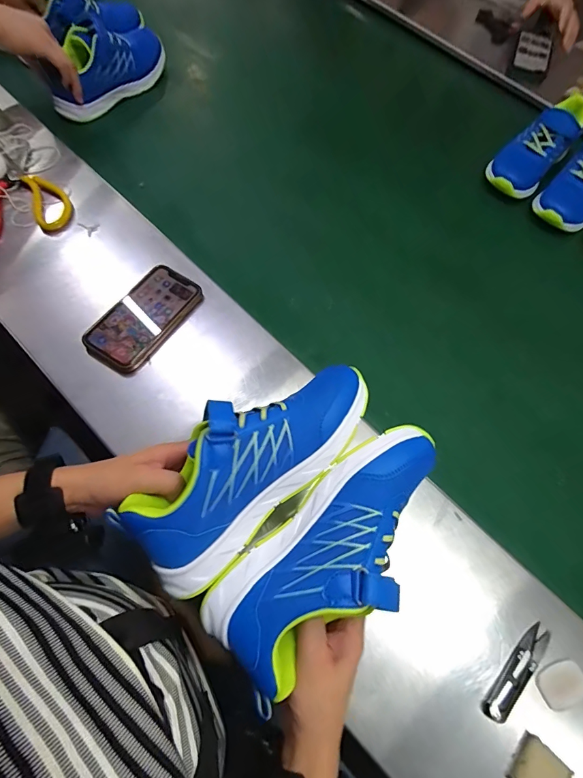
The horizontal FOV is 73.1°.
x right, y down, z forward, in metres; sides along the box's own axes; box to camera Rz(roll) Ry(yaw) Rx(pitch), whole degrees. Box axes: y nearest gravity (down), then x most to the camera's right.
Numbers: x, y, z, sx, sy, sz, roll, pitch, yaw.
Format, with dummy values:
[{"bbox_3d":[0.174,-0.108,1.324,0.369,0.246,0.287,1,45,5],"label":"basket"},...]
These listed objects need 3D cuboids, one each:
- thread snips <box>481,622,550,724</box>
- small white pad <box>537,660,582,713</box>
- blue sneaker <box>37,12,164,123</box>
[{"bbox_3d":[0.223,0.278,0.388,0.025,0.005,0.100,42,70,13],"label":"thread snips"},{"bbox_3d":[0.266,0.290,0.385,0.045,0.010,0.035,-18,70,-12],"label":"small white pad"},{"bbox_3d":[-0.327,-0.576,0.691,0.233,0.087,0.096,-42,76,-19],"label":"blue sneaker"}]

